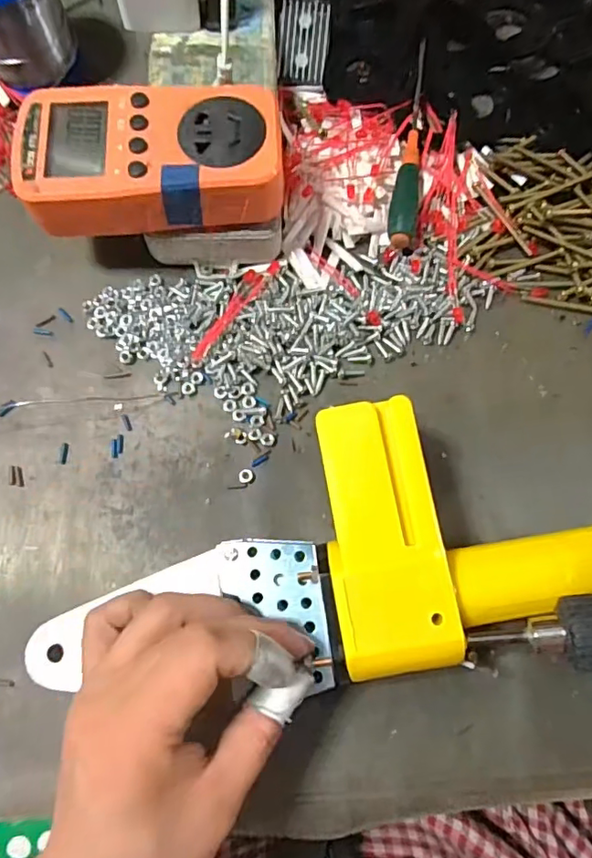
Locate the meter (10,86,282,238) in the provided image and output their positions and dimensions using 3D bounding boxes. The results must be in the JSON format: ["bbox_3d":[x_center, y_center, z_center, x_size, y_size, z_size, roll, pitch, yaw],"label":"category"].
[{"bbox_3d":[-0.071,-0.136,0.267,0.126,0.030,0.063,-4,74,-3],"label":"meter"}]

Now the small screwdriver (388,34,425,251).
[{"bbox_3d":[0.072,-0.172,0.322,0.016,0.012,0.141,11,74,1],"label":"small screwdriver"}]

